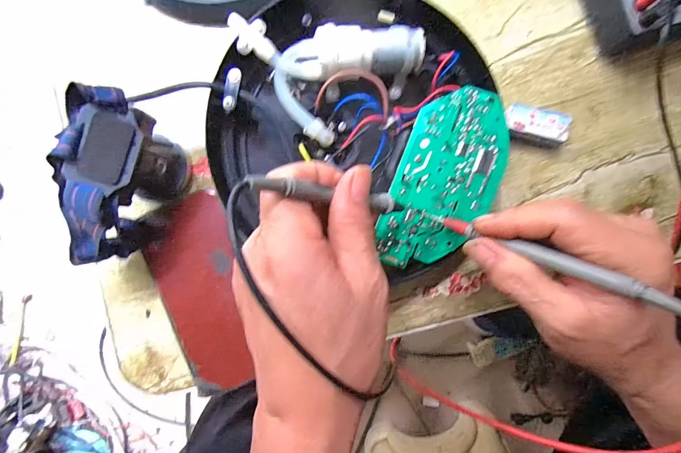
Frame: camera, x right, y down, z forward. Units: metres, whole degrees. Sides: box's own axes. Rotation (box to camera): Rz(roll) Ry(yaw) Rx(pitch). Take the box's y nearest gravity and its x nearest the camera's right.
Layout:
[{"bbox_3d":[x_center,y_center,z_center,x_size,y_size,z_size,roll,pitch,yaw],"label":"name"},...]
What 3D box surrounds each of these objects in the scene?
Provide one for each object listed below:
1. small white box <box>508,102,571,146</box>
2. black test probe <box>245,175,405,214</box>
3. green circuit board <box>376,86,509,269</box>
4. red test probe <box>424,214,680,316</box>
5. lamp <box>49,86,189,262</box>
[{"bbox_3d":[0.160,-0.083,0.278,0.049,0.023,0.026,15,90,0],"label":"small white box"},{"bbox_3d":[0.000,-0.017,0.183,0.007,0.121,0.011,3,90,40],"label":"black test probe"},{"bbox_3d":[0.080,-0.035,0.253,0.072,0.012,0.139,20,90,0],"label":"green circuit board"},{"bbox_3d":[0.111,0.016,0.200,0.147,0.014,0.010,27,90,45],"label":"red test probe"},{"bbox_3d":[-0.161,-0.027,0.247,0.053,0.079,0.122,21,90,0],"label":"lamp"}]

